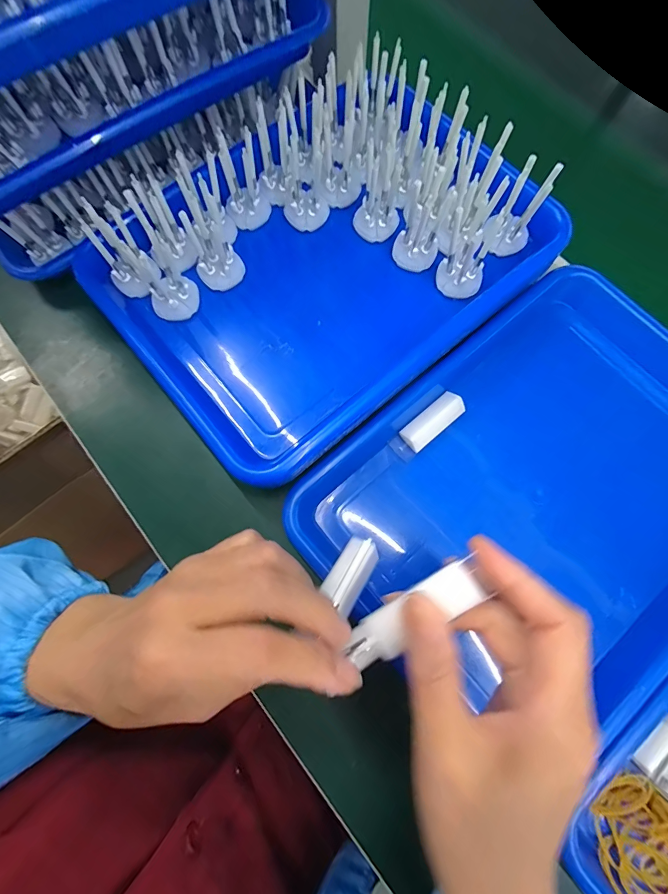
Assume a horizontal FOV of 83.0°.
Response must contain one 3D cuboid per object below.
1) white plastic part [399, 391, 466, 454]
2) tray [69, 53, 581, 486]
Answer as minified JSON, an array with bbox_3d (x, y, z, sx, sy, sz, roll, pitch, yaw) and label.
[{"bbox_3d":[0.079,-0.021,0.301,0.055,0.010,0.022,-40,79,-10],"label":"white plastic part"},{"bbox_3d":[-0.013,-0.154,0.308,0.322,0.084,0.255,-39,79,-10],"label":"tray"}]

